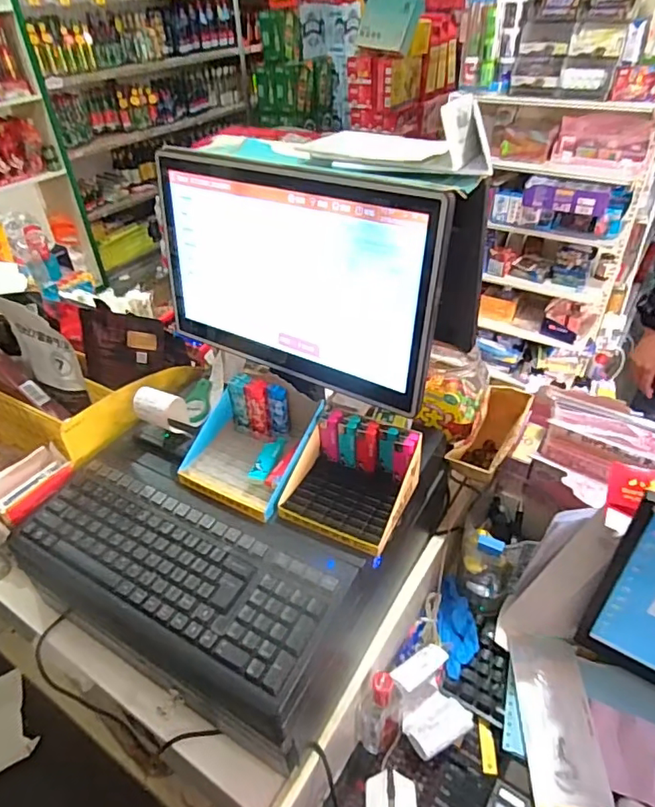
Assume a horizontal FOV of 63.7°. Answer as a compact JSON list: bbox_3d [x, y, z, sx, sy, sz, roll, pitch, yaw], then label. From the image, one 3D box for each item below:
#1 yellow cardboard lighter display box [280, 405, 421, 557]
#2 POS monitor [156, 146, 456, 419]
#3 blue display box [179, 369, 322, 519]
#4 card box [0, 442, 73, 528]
[{"bbox_3d":[0.025,0.084,0.600,0.132,0.077,0.124,17,43,23],"label":"yellow cardboard lighter display box"},{"bbox_3d":[-0.048,-0.145,0.615,0.376,0.236,0.044,21,45,27],"label":"POS monitor"},{"bbox_3d":[-0.094,0.044,0.650,0.145,0.083,0.149,18,43,24],"label":"blue display box"},{"bbox_3d":[-0.386,0.099,0.681,0.092,0.030,0.109,20,44,26],"label":"card box"}]

